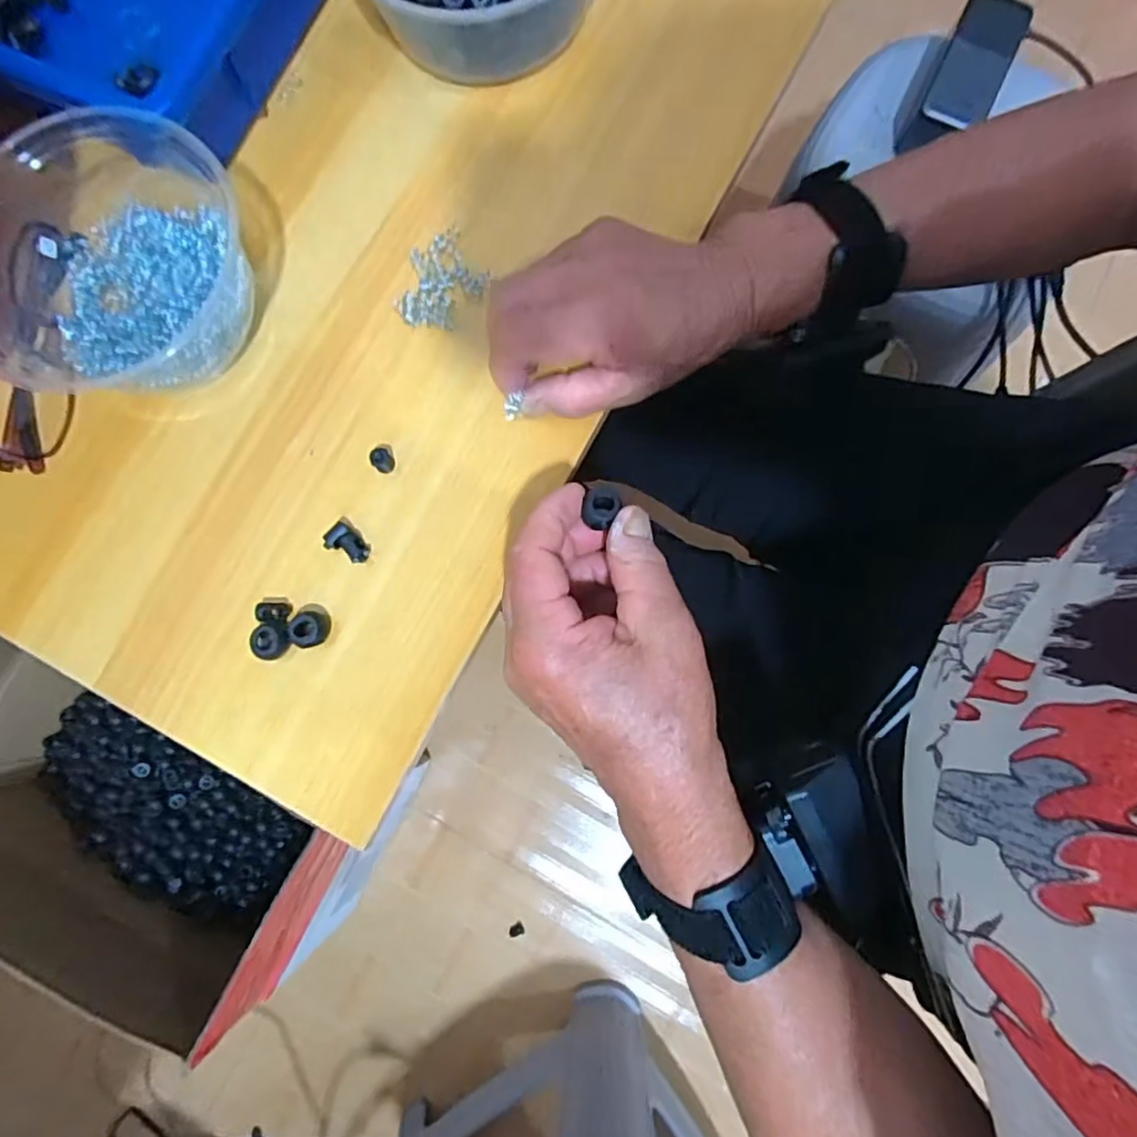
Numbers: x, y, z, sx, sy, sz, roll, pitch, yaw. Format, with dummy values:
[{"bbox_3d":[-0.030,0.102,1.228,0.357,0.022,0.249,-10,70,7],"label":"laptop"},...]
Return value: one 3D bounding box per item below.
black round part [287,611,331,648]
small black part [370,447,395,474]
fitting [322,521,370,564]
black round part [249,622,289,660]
[{"bbox_3d":[-0.125,0.029,0.303,0.015,0.014,0.017,11,80,3],"label":"black round part"},{"bbox_3d":[-0.093,-0.054,0.314,0.010,0.012,0.010,0,80,1],"label":"small black part"},{"bbox_3d":[-0.109,-0.013,0.310,0.025,0.009,0.014,26,82,6],"label":"fitting"},{"bbox_3d":[-0.143,0.035,0.302,0.017,0.009,0.017,35,83,7],"label":"black round part"}]

